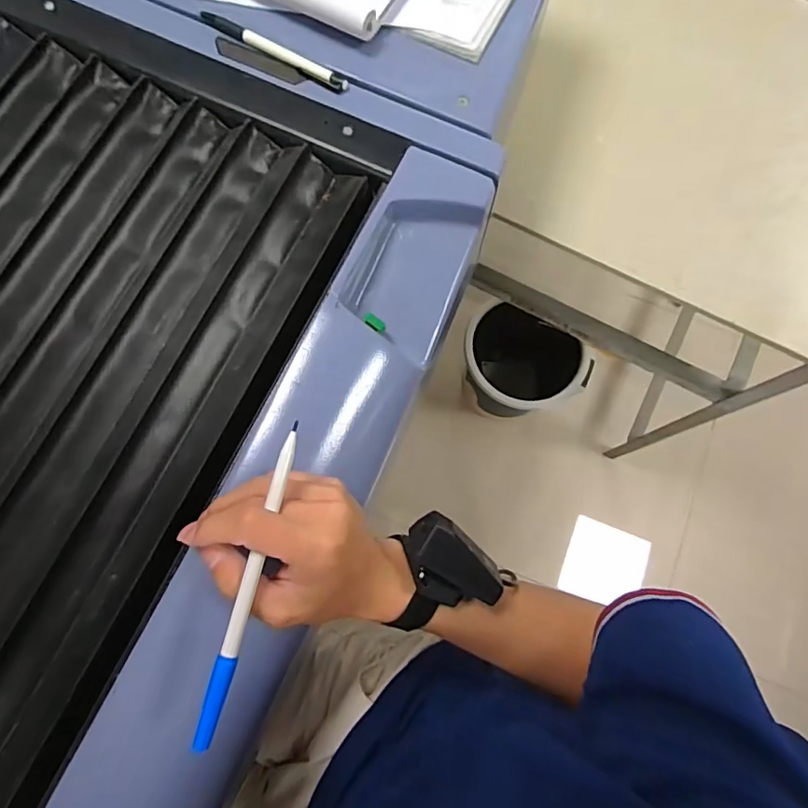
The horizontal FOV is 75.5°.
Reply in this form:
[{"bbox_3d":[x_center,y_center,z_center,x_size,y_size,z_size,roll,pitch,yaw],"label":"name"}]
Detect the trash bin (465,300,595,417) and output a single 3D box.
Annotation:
[{"bbox_3d":[0.266,-0.100,1.209,0.259,0.264,0.272,0,76,-2],"label":"trash bin"}]

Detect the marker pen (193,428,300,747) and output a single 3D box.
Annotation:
[{"bbox_3d":[-0.085,0.097,0.289,0.010,0.006,0.175,14,79,2],"label":"marker pen"}]

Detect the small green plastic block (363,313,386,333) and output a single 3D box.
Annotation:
[{"bbox_3d":[-0.023,-0.062,0.395,0.021,0.005,0.009,32,73,-34],"label":"small green plastic block"}]

